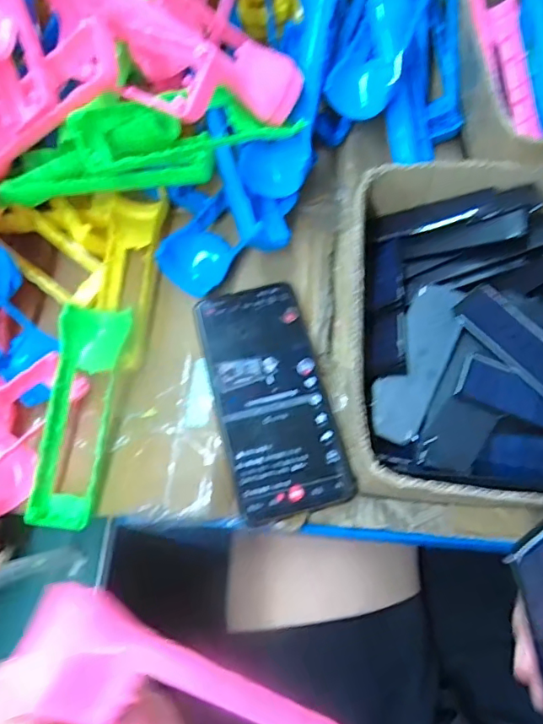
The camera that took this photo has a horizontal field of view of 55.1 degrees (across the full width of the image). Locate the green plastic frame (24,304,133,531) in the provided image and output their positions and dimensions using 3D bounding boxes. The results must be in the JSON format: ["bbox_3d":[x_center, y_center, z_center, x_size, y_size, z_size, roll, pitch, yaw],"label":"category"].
[{"bbox_3d":[-0.137,0.033,0.365,0.043,0.030,0.156,5,66,5],"label":"green plastic frame"}]

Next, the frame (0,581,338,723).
[{"bbox_3d":[-0.032,0.146,0.218,0.156,0.012,0.042,36,69,-15],"label":"frame"}]

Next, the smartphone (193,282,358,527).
[{"bbox_3d":[-0.001,0.021,0.360,0.074,0.013,0.164,-15,66,-4],"label":"smartphone"}]

